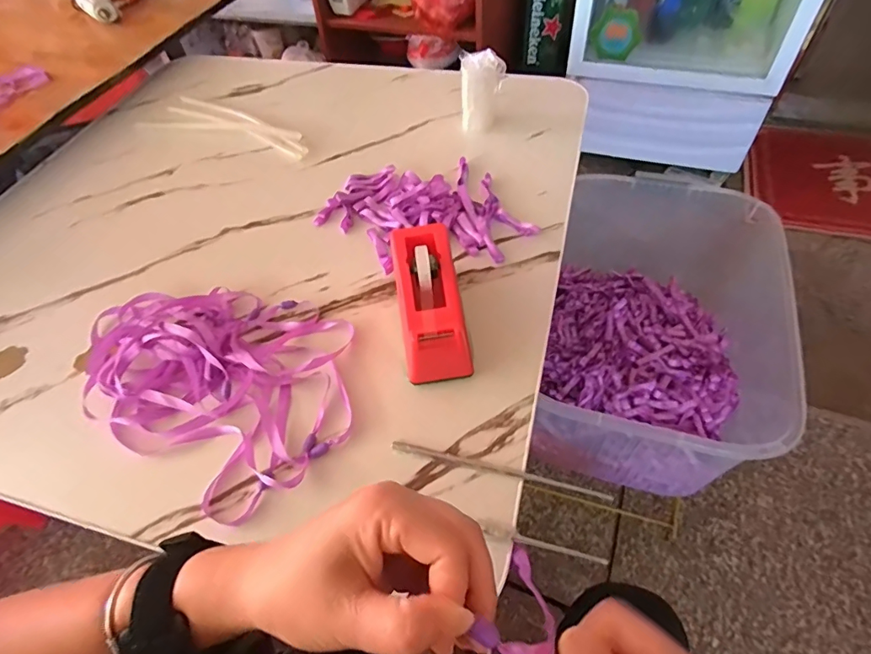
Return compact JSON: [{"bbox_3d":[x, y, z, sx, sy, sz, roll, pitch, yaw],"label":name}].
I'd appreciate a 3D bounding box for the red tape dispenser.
[{"bbox_3d":[-0.008,-0.025,0.467,0.064,0.075,0.154,-9,52,-3],"label":"red tape dispenser"}]

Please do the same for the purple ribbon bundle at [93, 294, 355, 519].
[{"bbox_3d":[-0.217,0.035,0.472,0.314,0.032,0.204,25,60,22],"label":"purple ribbon bundle"}]

